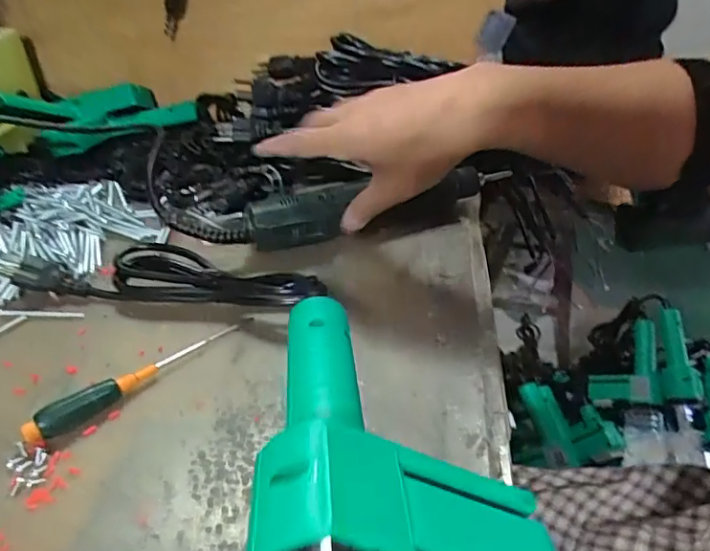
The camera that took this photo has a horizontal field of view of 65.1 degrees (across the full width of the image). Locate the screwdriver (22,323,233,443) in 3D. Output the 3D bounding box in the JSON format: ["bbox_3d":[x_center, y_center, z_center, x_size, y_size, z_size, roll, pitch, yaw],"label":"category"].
[{"bbox_3d":[-0.133,0.061,0.345,0.136,0.014,0.015,-30,45,-32],"label":"screwdriver"}]

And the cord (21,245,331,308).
[{"bbox_3d":[-0.131,0.001,0.409,0.224,0.033,0.043,5,37,8],"label":"cord"}]

